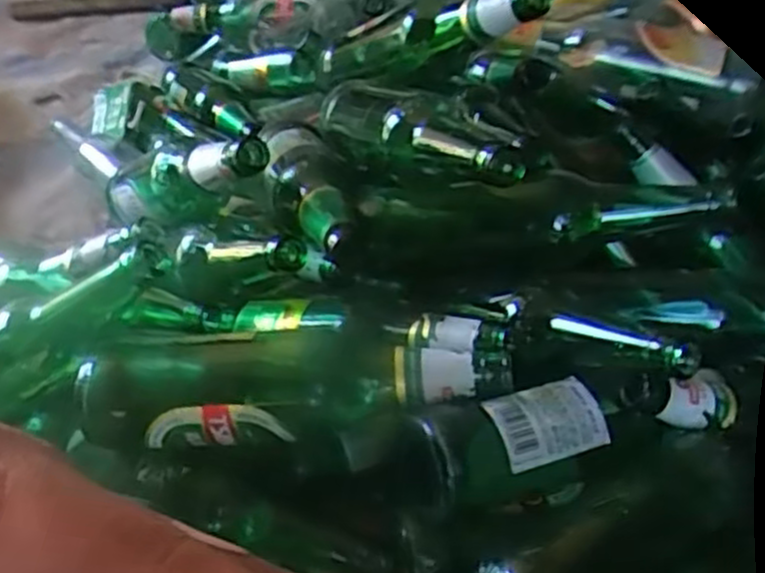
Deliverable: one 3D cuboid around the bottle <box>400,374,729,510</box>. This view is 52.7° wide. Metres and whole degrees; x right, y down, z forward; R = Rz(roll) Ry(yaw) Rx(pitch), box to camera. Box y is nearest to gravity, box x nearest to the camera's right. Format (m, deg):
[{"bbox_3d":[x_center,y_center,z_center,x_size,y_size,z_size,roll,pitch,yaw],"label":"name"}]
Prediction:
[{"bbox_3d":[0.115,0.090,0.474,0.196,0.062,0.058,-10,41,-13],"label":"bottle"}]

